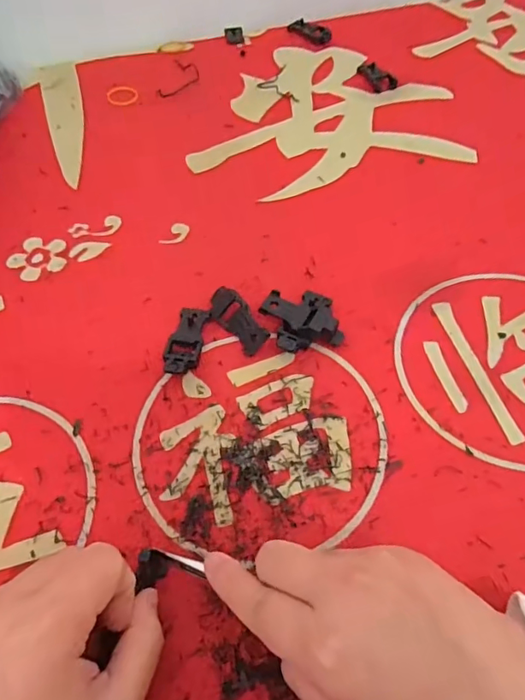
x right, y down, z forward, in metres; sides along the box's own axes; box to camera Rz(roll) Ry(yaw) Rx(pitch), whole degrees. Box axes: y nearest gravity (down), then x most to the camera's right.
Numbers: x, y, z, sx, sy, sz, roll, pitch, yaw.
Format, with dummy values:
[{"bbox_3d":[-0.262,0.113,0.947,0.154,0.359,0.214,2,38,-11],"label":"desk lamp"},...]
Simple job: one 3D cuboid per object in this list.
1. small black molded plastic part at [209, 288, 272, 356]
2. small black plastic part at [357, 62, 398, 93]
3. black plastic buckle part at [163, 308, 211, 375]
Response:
[{"bbox_3d":[-0.016,-0.020,0.325,0.022,0.009,0.050,-47,69,11],"label":"small black molded plastic part"},{"bbox_3d":[0.113,-0.274,0.491,0.026,0.008,0.050,-21,58,-12],"label":"small black plastic part"},{"bbox_3d":[-0.049,-0.006,0.316,0.022,0.012,0.053,8,57,7],"label":"black plastic buckle part"}]

